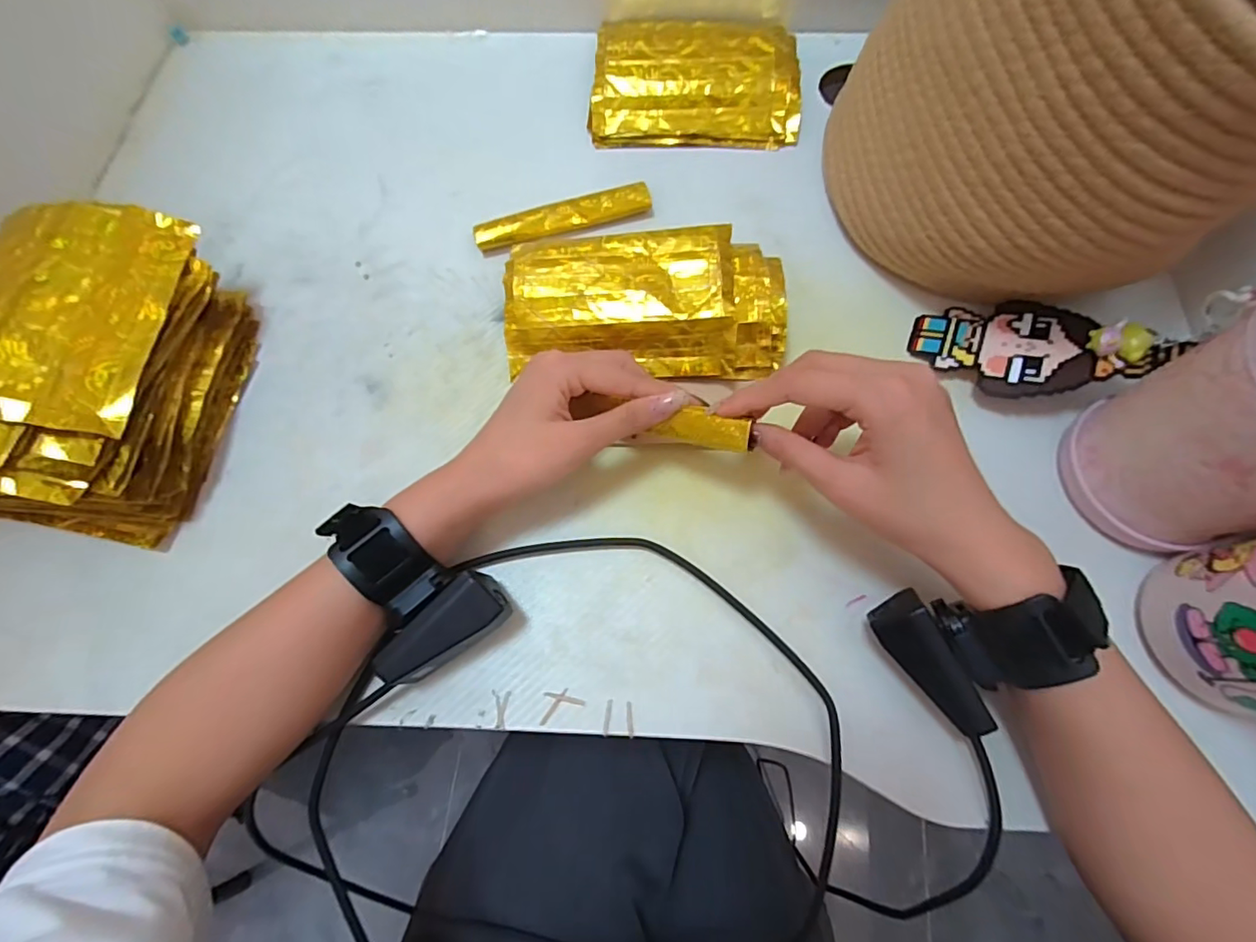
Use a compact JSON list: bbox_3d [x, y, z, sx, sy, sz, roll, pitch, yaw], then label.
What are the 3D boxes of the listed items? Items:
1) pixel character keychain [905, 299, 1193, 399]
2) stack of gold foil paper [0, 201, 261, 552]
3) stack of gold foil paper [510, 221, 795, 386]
[{"bbox_3d":[0.254,-0.081,0.343,0.134,0.018,0.073,16,70,33],"label":"pixel character keychain"},{"bbox_3d":[-0.331,-0.066,0.329,0.132,0.097,0.190,10,71,4],"label":"stack of gold foil paper"},{"bbox_3d":[0.010,-0.107,0.363,0.181,0.045,0.099,0,71,1],"label":"stack of gold foil paper"}]

